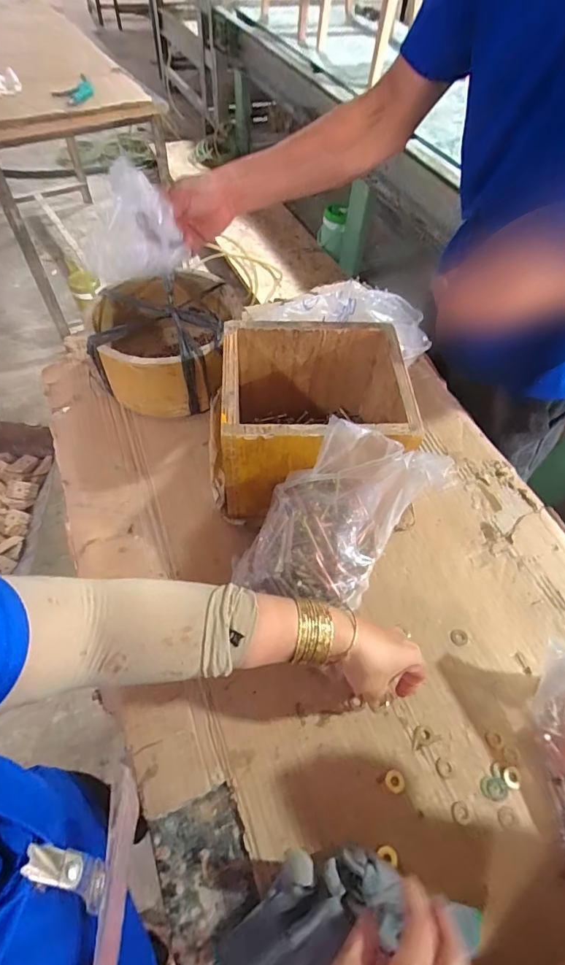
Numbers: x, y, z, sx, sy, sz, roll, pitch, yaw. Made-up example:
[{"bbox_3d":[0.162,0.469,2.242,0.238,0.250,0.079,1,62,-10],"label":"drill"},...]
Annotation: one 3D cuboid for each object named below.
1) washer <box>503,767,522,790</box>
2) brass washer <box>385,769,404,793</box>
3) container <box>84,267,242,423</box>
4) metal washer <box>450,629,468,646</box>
[{"bbox_3d":[0.226,0.290,0.432,0.017,0.004,0.018,19,56,8],"label":"washer"},{"bbox_3d":[0.109,0.289,0.425,0.018,0.004,0.018,2,56,-3],"label":"brass washer"},{"bbox_3d":[-0.173,-0.214,0.672,0.202,0.118,0.220,2,56,-3],"label":"container"},{"bbox_3d":[0.204,0.178,0.508,0.020,0.004,0.018,-7,57,-9],"label":"metal washer"}]

